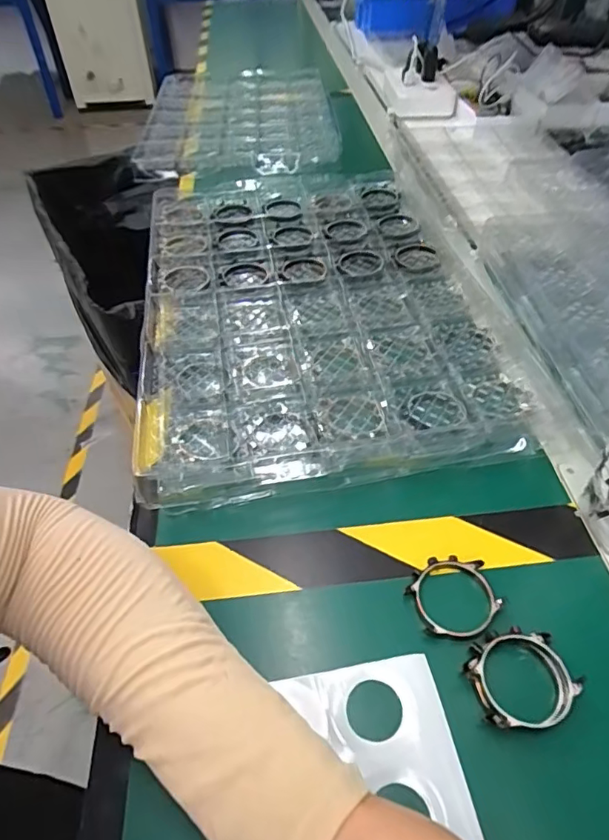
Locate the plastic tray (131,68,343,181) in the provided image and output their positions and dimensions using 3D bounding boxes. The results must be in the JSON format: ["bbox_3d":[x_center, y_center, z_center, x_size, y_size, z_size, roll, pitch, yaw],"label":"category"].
[{"bbox_3d":[-0.101,-0.504,0.867,0.309,0.031,0.444,-5,47,-4],"label":"plastic tray"}]

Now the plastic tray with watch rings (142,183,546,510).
[{"bbox_3d":[0.001,-0.124,0.497,0.288,0.021,0.431,-6,48,-7],"label":"plastic tray with watch rings"}]

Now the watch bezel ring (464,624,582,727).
[{"bbox_3d":[0.111,0.131,0.268,0.051,0.011,0.047,-12,49,-12],"label":"watch bezel ring"}]

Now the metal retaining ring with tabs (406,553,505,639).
[{"bbox_3d":[0.087,0.103,0.306,0.050,0.005,0.048,1,48,-1],"label":"metal retaining ring with tabs"}]

